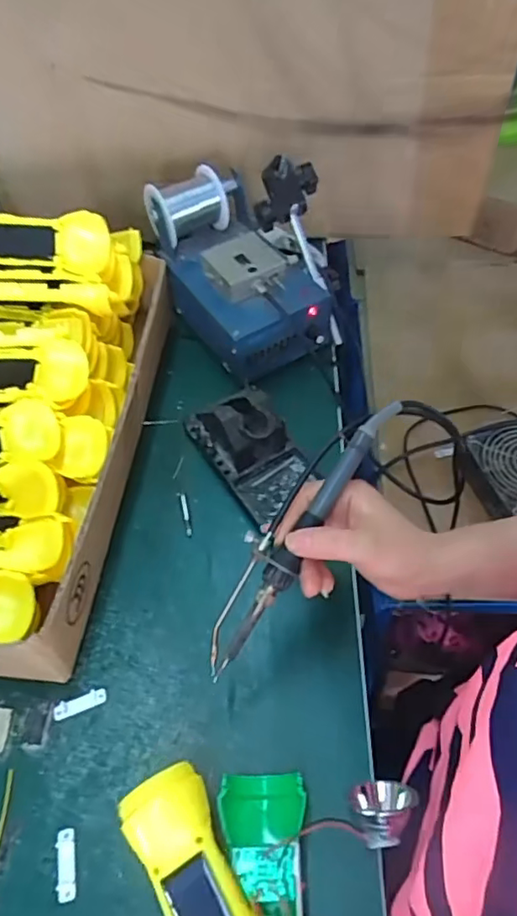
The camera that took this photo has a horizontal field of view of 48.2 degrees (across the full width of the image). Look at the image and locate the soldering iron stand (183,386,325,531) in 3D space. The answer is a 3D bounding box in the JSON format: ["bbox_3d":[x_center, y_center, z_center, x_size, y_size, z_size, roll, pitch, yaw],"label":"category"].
[{"bbox_3d":[-0.011,-0.019,0.513,0.072,0.069,0.136,-33,58,-19],"label":"soldering iron stand"}]

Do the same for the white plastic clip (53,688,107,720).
[{"bbox_3d":[-0.129,0.177,0.417,0.037,0.004,0.012,-19,54,-9],"label":"white plastic clip"}]

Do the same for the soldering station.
[{"bbox_3d":[0.005,-0.210,0.605,0.174,0.130,0.202,-27,56,-15],"label":"soldering station"}]

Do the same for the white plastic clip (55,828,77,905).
[{"bbox_3d":[-0.120,0.253,0.360,0.012,0.005,0.038,-14,53,-5],"label":"white plastic clip"}]

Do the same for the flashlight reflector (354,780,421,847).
[{"bbox_3d":[0.078,0.215,0.352,0.034,0.037,0.036,2,53,7],"label":"flashlight reflector"}]

